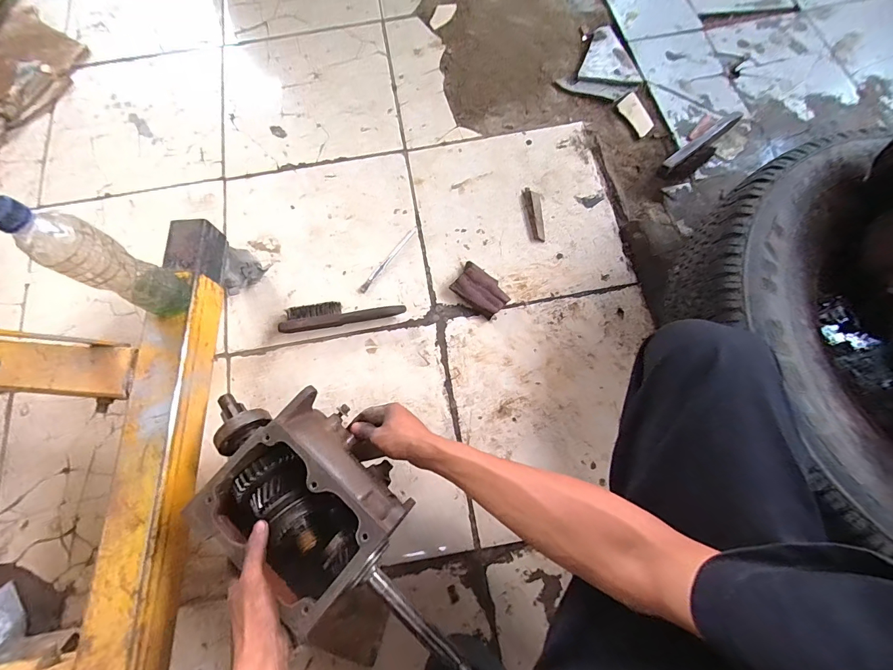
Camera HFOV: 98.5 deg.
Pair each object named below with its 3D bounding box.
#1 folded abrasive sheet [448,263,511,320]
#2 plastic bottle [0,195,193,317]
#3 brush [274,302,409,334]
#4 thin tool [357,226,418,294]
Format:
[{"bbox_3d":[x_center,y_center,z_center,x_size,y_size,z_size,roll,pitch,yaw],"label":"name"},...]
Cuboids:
[{"bbox_3d":[0.066,-0.086,0.742,0.107,0.025,0.070,40,78,11],"label":"folded abrasive sheet"},{"bbox_3d":[-0.413,-0.089,0.471,0.057,0.229,0.068,30,77,9],"label":"plastic bottle"},{"bbox_3d":[-0.197,-0.042,0.732,0.226,0.032,0.046,-10,74,-2],"label":"brush"},{"bbox_3d":[-0.118,-0.154,0.774,0.016,0.004,0.176,35,77,10],"label":"thin tool"}]

